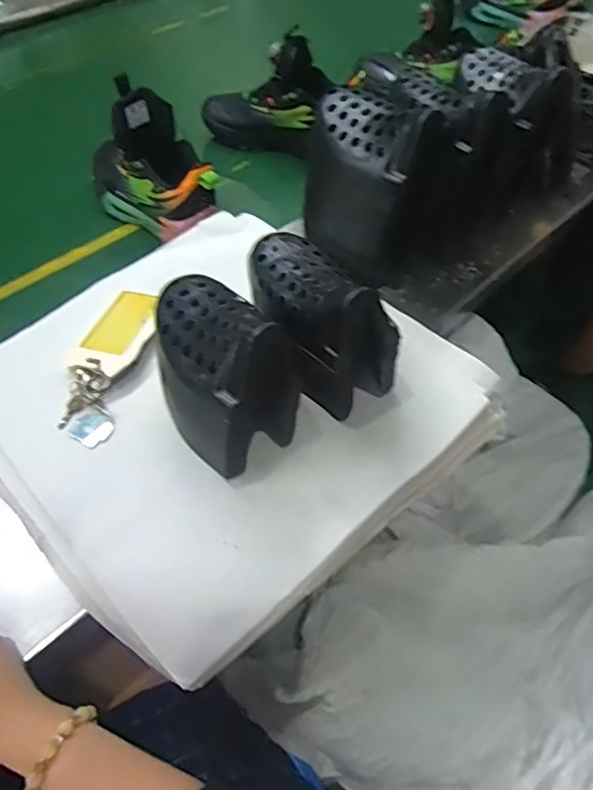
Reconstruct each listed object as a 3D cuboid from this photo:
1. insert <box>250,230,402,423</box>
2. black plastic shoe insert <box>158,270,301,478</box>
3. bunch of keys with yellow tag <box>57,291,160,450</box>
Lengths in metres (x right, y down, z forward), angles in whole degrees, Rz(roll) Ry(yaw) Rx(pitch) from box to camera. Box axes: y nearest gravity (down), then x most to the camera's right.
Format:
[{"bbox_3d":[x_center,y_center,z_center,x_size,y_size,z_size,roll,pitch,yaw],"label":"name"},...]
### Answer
[{"bbox_3d":[0.022,-0.072,0.512,0.109,0.132,0.143,-17,56,-14],"label":"insert"},{"bbox_3d":[-0.066,-0.029,0.474,0.090,0.115,0.146,-25,58,-18],"label":"black plastic shoe insert"},{"bbox_3d":[-0.177,-0.035,0.546,0.063,0.012,0.167,7,54,4],"label":"bunch of keys with yellow tag"}]

